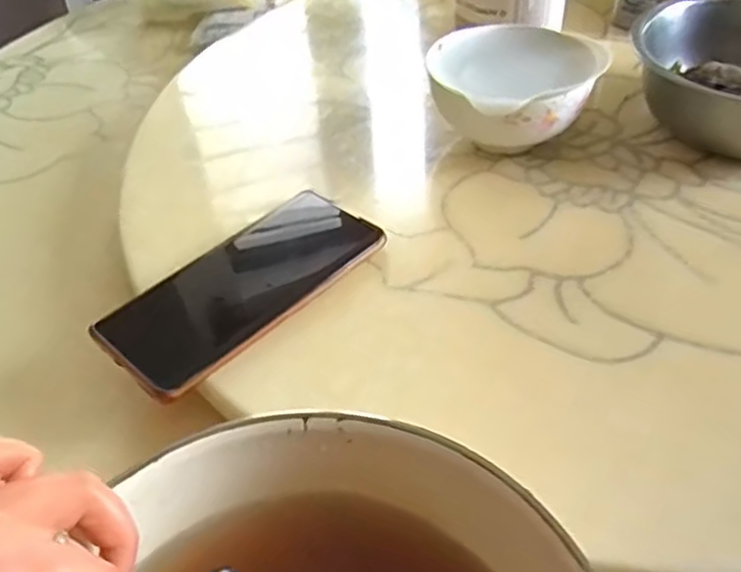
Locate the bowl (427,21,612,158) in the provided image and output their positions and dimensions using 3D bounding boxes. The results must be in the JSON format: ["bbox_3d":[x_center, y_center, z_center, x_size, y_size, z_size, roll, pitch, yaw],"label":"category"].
[{"bbox_3d":[0.096,-0.125,0.465,0.108,0.064,0.118,1,44,5],"label":"bowl"}]

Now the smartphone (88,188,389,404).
[{"bbox_3d":[-0.070,-0.002,0.393,0.073,0.006,0.160,33,55,32],"label":"smartphone"}]

